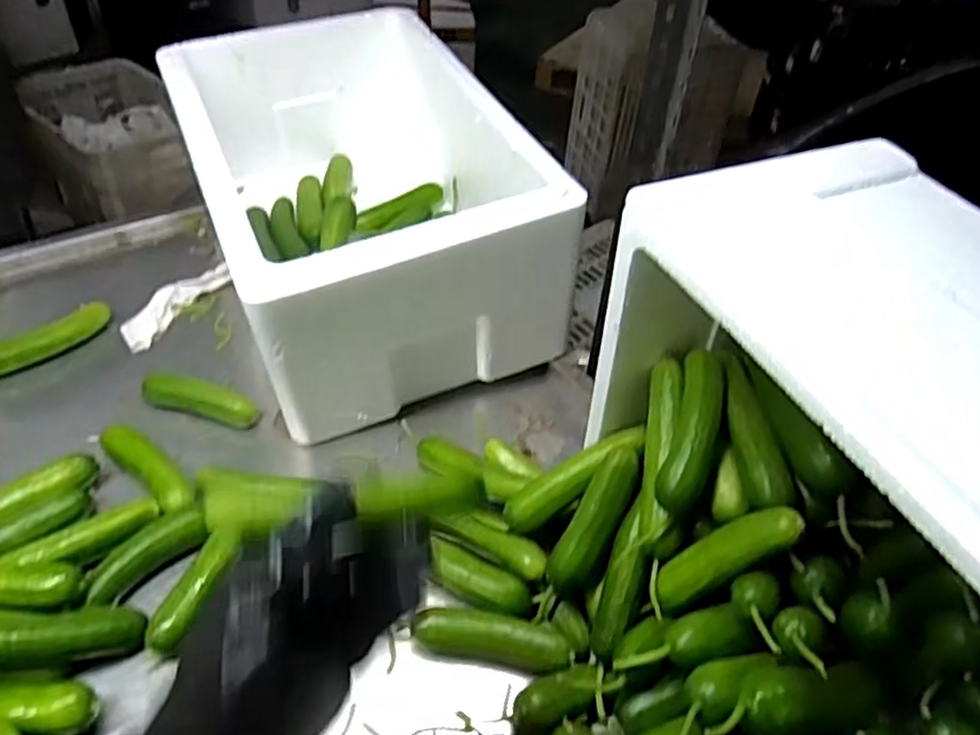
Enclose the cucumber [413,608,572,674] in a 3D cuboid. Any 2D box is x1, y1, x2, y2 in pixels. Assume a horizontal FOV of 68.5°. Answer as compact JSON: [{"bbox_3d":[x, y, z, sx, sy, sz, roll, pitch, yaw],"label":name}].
[{"bbox_3d":[0.001,0.200,0.527,0.111,0.032,0.029,8,45,4],"label":"cucumber"}]

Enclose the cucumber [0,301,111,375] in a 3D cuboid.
[{"bbox_3d":[-0.445,-0.028,0.723,0.021,0.023,0.129,34,52,27],"label":"cucumber"}]

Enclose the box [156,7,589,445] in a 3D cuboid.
[{"bbox_3d":[-0.139,-0.180,0.765,0.296,0.194,0.451,-16,48,-20],"label":"box"}]

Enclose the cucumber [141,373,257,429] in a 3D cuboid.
[{"bbox_3d":[-0.271,0.029,0.677,0.111,0.032,0.023,12,45,8],"label":"cucumber"}]

